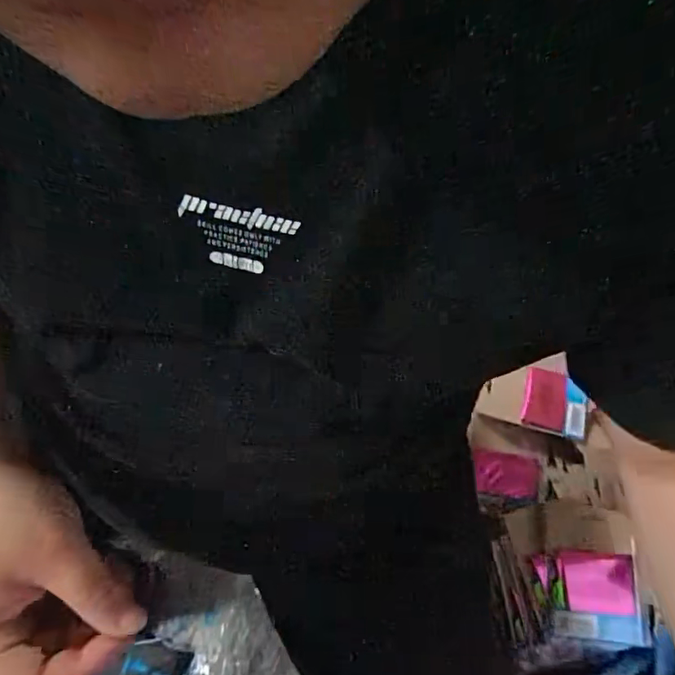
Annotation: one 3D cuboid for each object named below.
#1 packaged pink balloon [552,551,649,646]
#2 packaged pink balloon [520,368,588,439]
[{"bbox_3d":[0.307,0.307,0.605,0.099,0.007,0.094,3,66,2],"label":"packaged pink balloon"},{"bbox_3d":[0.318,0.095,0.739,0.085,0.022,0.086,14,66,7],"label":"packaged pink balloon"}]

